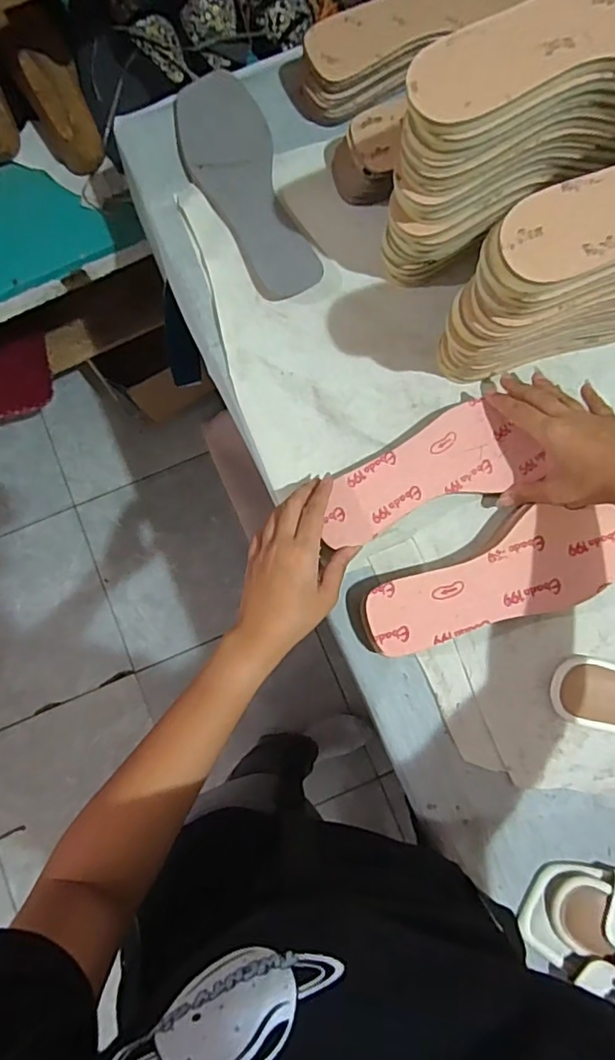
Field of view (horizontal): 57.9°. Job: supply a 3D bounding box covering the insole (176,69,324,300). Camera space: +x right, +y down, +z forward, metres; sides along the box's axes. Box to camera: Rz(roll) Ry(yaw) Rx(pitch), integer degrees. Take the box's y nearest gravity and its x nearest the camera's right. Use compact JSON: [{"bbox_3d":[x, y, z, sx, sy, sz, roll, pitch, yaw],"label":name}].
[{"bbox_3d":[-0.062,-0.326,0.526,0.082,0.008,0.232,-20,84,-1],"label":"insole"}]

